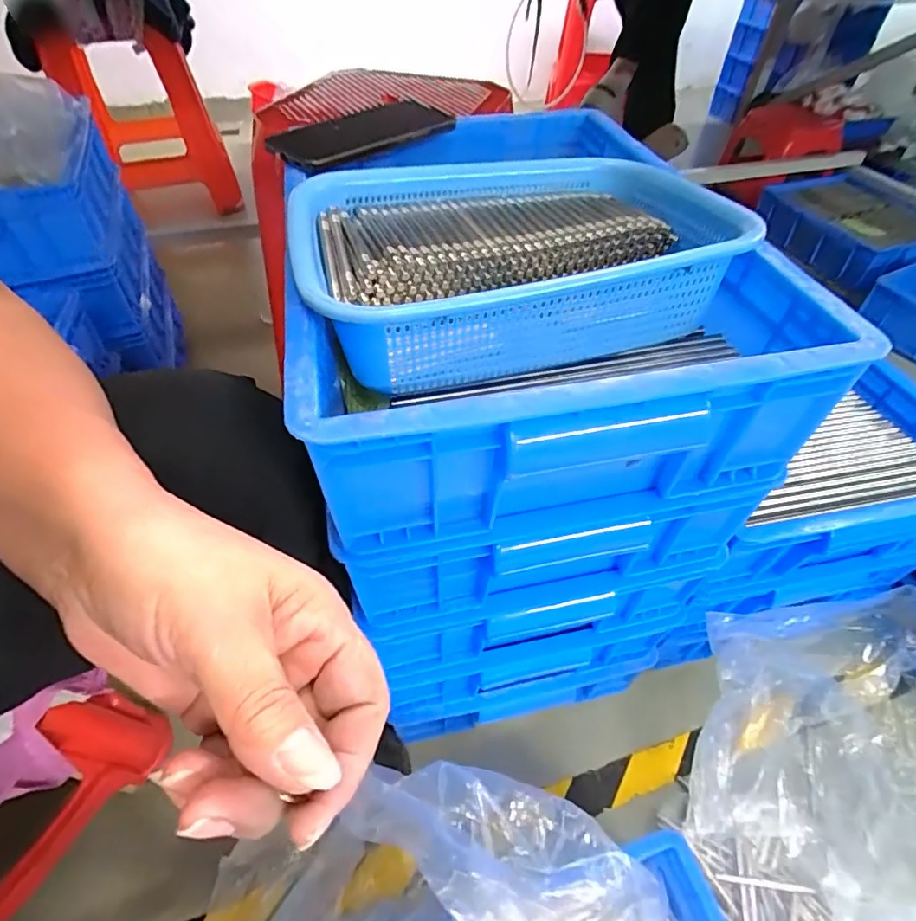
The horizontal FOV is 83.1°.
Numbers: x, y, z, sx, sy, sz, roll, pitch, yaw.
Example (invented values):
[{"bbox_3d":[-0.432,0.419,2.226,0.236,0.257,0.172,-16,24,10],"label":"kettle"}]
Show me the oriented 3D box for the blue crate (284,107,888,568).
[{"bbox_3d":[0.044,-0.096,0.373,0.293,0.150,0.277,-9,50,-9],"label":"blue crate"}]

